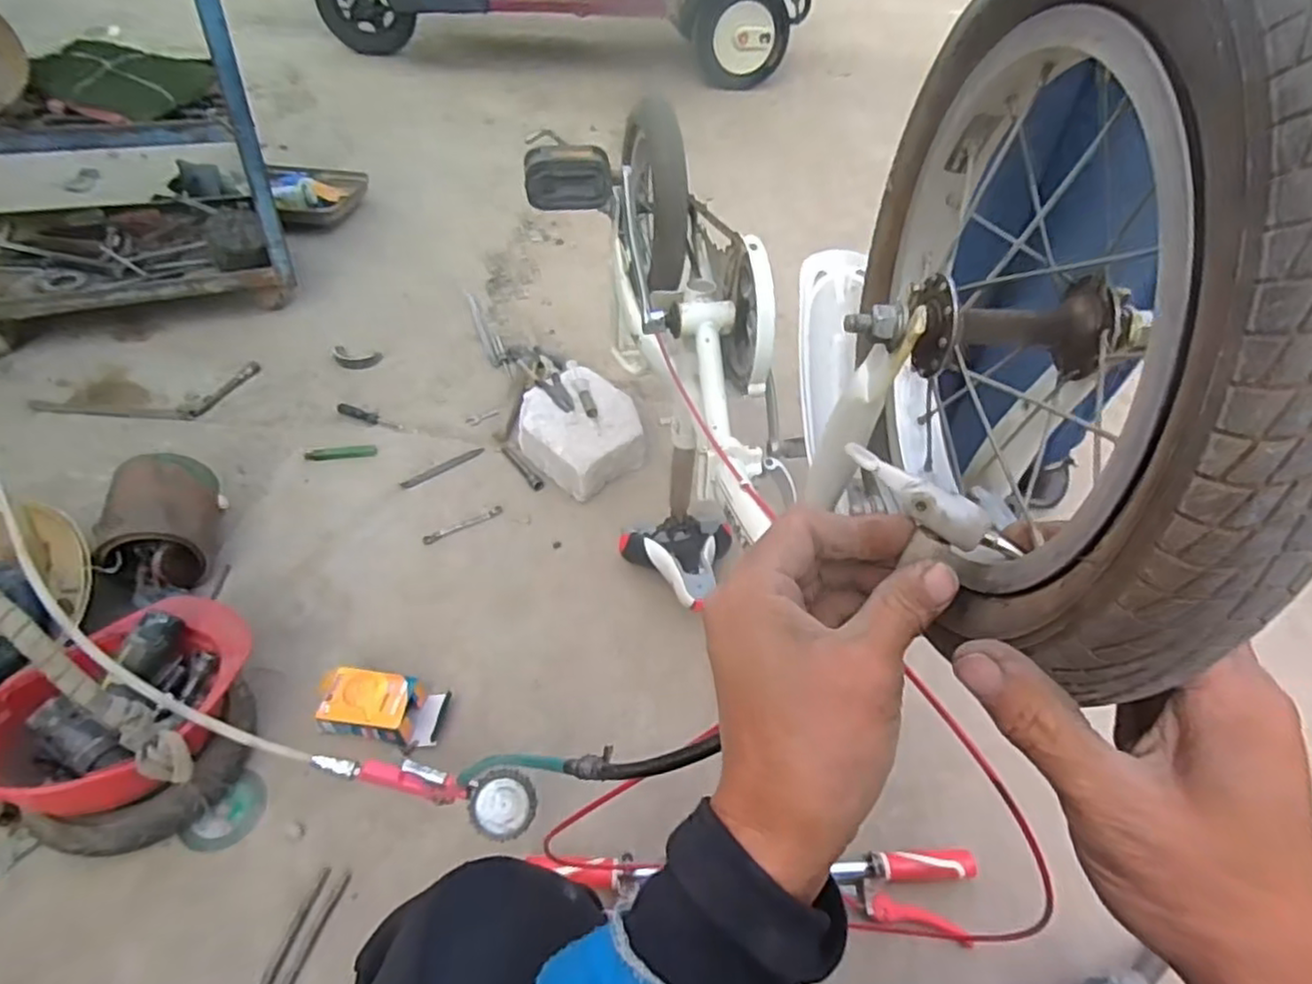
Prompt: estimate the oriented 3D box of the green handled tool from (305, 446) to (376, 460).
[{"bbox_3d":[-0.580,-0.074,1.265,0.123,0.019,0.023,-6,47,-9],"label":"green handled tool"}]

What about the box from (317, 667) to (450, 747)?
[{"bbox_3d":[-0.366,0.279,0.910,0.158,0.056,0.088,8,47,4],"label":"box"}]

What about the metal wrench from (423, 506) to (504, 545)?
[{"bbox_3d":[-0.322,0.053,1.152,0.140,0.011,0.019,-29,54,-27],"label":"metal wrench"}]

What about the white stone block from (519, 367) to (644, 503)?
[{"bbox_3d":[-0.138,-0.112,1.263,0.191,0.091,0.236,-32,56,-29],"label":"white stone block"}]

